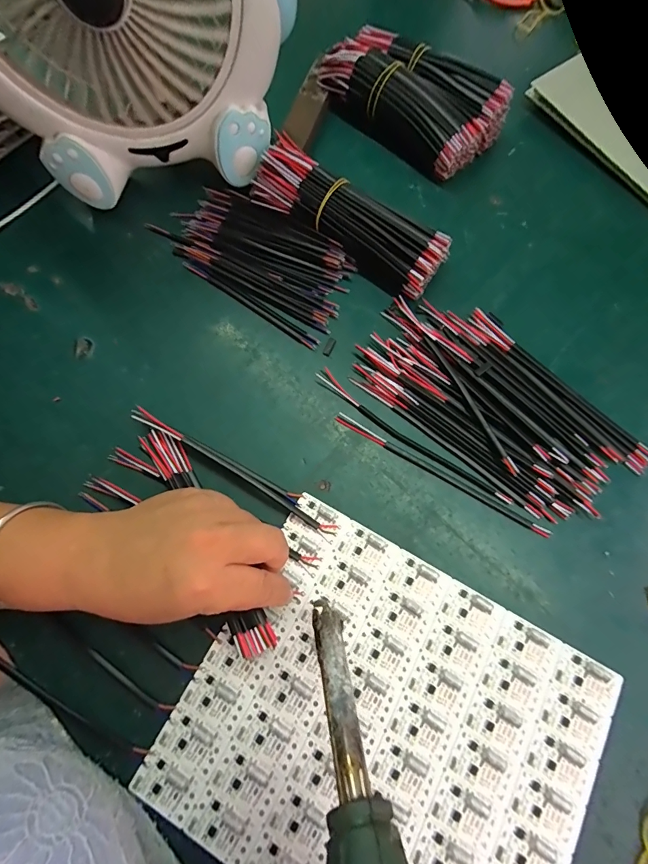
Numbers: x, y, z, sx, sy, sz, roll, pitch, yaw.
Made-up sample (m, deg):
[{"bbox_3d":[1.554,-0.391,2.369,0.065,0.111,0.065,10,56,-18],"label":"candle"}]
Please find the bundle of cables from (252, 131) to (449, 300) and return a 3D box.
[{"bbox_3d":[0.021,-0.184,0.337,0.180,0.043,0.053,36,76,11],"label":"bundle of cables"}]

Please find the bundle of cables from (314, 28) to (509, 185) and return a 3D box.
[{"bbox_3d":[0.086,-0.329,0.384,0.100,0.050,0.171,-43,77,-12],"label":"bundle of cables"}]

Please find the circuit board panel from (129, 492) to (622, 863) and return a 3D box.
[{"bbox_3d":[0.039,0.185,0.240,0.236,0.006,0.201,28,74,9],"label":"circuit board panel"}]

